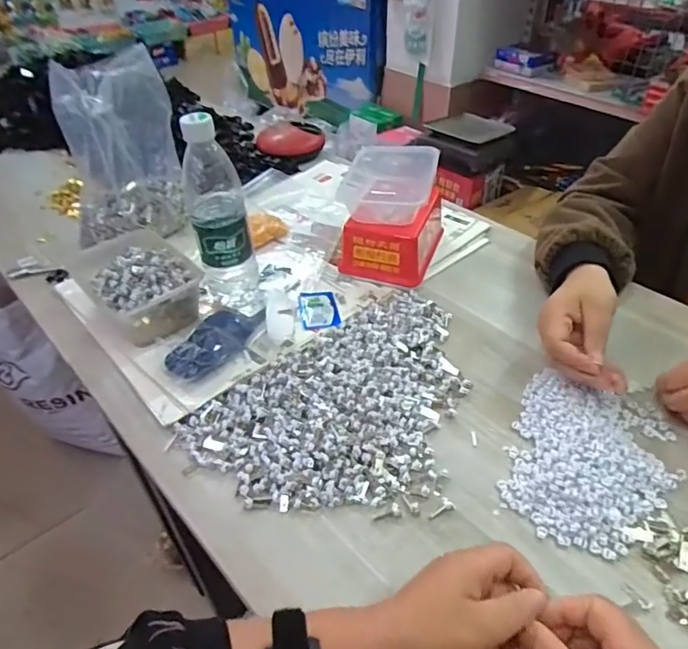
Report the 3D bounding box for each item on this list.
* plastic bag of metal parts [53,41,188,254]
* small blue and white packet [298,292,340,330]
[{"bbox_3d":[-0.295,-0.219,0.694,0.069,0.237,0.141,23,47,27],"label":"plastic bag of metal parts"},{"bbox_3d":[-0.031,-0.018,0.655,0.046,0.005,0.069,-8,41,-6],"label":"small blue and white packet"}]

